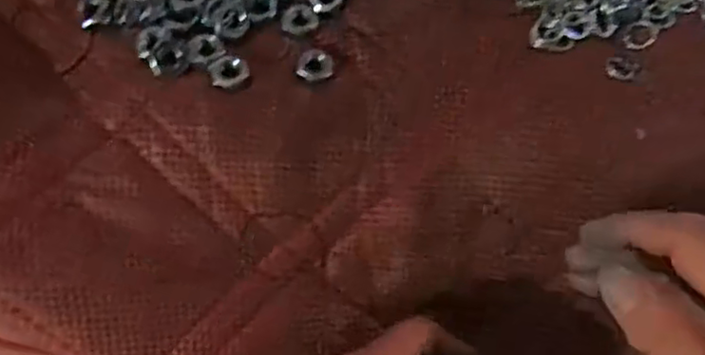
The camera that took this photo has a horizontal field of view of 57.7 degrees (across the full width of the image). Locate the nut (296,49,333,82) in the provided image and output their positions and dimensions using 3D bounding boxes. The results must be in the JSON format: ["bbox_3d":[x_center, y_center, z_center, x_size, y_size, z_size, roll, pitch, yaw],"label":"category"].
[{"bbox_3d":[-0.017,-0.052,0.298,0.016,0.004,0.016,0,76,0],"label":"nut"}]

